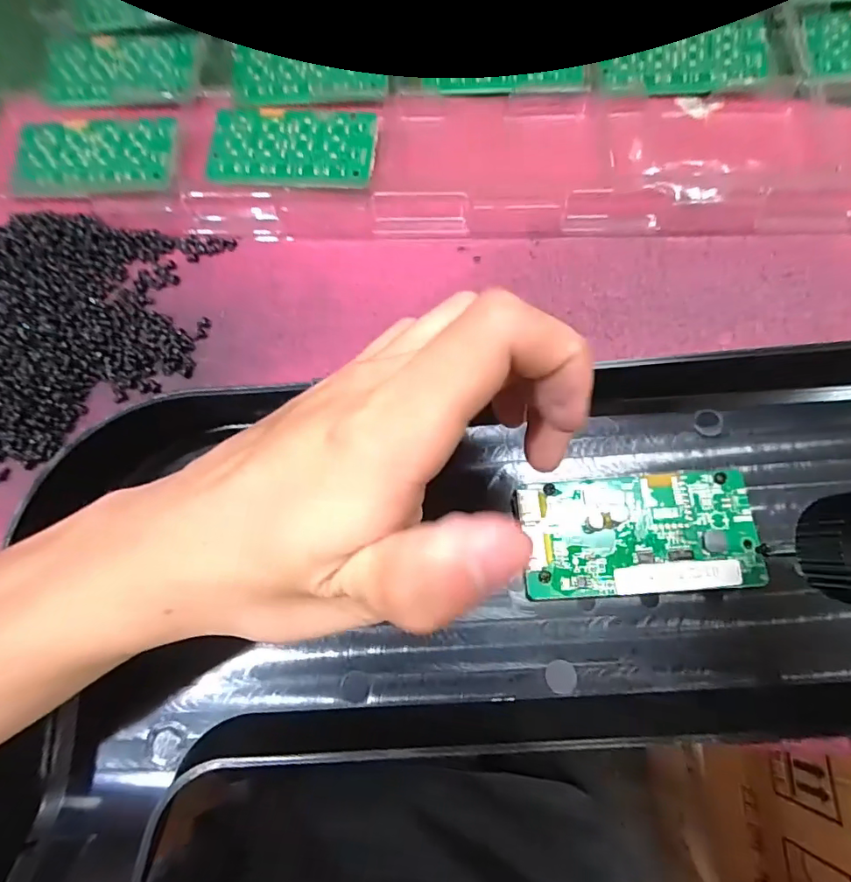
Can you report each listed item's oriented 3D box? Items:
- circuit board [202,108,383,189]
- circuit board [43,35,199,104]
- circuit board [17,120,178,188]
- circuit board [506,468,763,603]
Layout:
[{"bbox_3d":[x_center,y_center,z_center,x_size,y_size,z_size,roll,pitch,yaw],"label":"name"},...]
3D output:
[{"bbox_3d":[-0.074,-0.164,0.290,0.092,0.007,0.047,5,73,3],"label":"circuit board"},{"bbox_3d":[-0.186,-0.227,0.316,0.090,0.005,0.051,-2,77,1],"label":"circuit board"},{"bbox_3d":[-0.185,-0.161,0.291,0.086,0.005,0.045,0,73,1],"label":"circuit board"},{"bbox_3d":[0.087,0.039,0.214,0.093,0.007,0.047,-4,73,0],"label":"circuit board"}]

